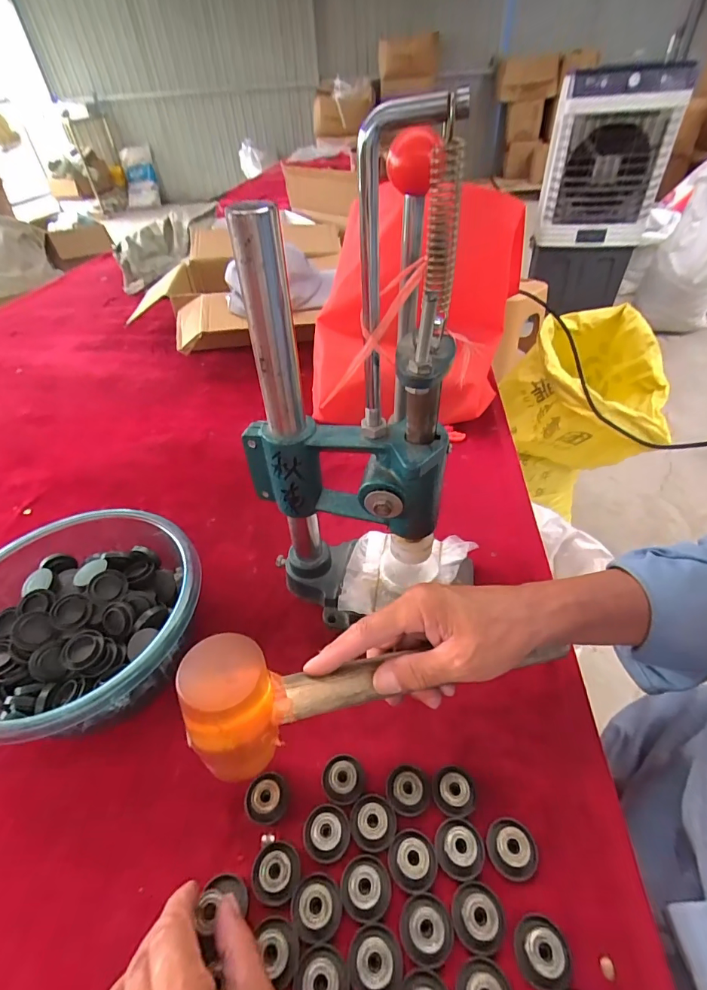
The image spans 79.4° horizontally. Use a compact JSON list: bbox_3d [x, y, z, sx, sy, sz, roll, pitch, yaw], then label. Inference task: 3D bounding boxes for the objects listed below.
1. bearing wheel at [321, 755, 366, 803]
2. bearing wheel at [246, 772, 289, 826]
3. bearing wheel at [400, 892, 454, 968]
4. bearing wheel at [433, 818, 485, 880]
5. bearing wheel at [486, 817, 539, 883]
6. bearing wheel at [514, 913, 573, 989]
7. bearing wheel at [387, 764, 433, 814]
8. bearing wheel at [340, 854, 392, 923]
[{"bbox_3d":[-0.008,0.221,0.332,0.032,0.007,0.033,-2,43,1],"label":"bearing wheel"},{"bbox_3d":[-0.066,0.230,0.324,0.031,0.016,0.030,-2,43,1],"label":"bearing wheel"},{"bbox_3d":[0.046,0.274,0.269,0.033,0.009,0.032,-2,43,1],"label":"bearing wheel"},{"bbox_3d":[0.075,0.246,0.297,0.033,0.008,0.033,0,43,3],"label":"bearing wheel"},{"bbox_3d":[0.111,0.244,0.295,0.034,0.014,0.033,3,43,7],"label":"bearing wheel"},{"bbox_3d":[0.117,0.279,0.260,0.032,0.014,0.033,-2,43,1],"label":"bearing wheel"},{"bbox_3d":[0.042,0.225,0.326,0.032,0.011,0.032,-2,43,1],"label":"bearing wheel"},{"bbox_3d":[0.008,0.261,0.284,0.033,0.009,0.032,-2,43,1],"label":"bearing wheel"}]

